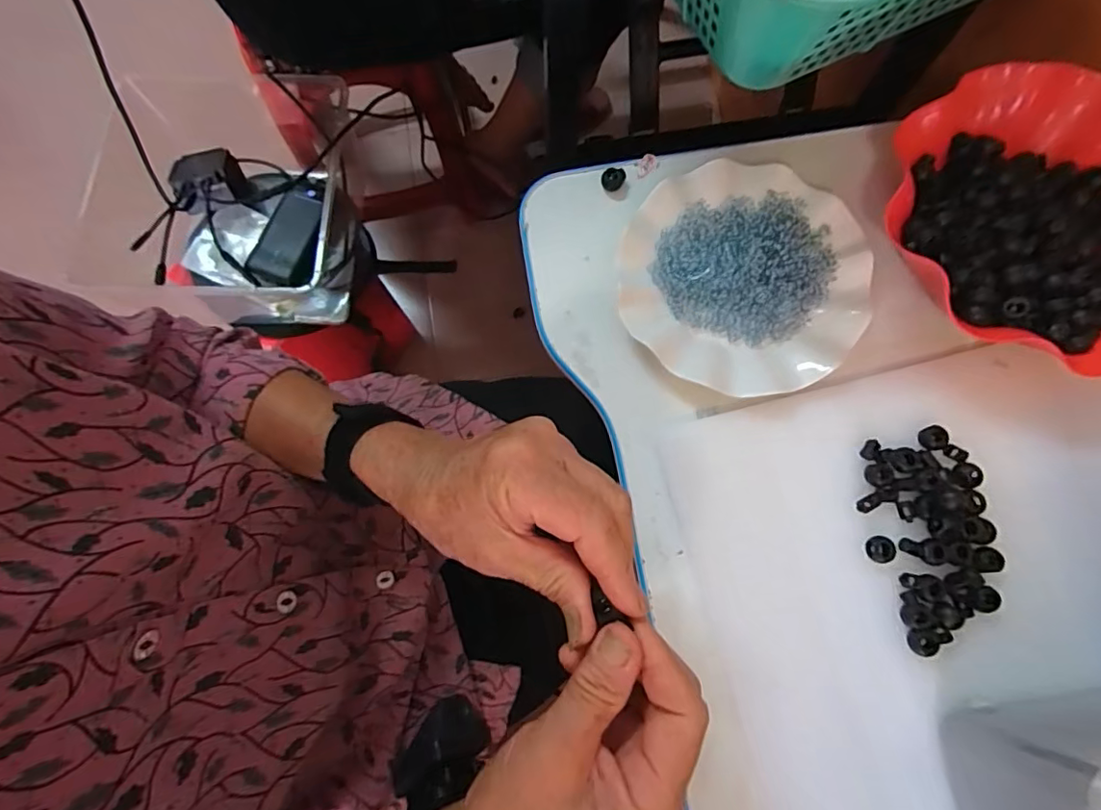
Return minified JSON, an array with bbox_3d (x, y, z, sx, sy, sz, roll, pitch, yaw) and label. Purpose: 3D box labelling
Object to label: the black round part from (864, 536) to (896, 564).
[{"bbox_3d":[0.222,0.097,0.366,0.015,0.010,0.018,0,77,1],"label":"black round part"}]

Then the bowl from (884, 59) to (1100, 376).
[{"bbox_3d":[0.355,-0.133,0.391,0.226,0.044,0.220,0,77,1],"label":"bowl"}]

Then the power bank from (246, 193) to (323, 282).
[{"bbox_3d":[-0.363,-0.238,0.758,0.062,0.024,0.132,24,79,6],"label":"power bank"}]

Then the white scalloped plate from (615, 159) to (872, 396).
[{"bbox_3d":[0.144,-0.097,0.413,0.177,0.024,0.179,0,77,1],"label":"white scalloped plate"}]

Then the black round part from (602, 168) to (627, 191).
[{"bbox_3d":[0.051,-0.184,0.444,0.018,0.012,0.015,9,78,3],"label":"black round part"}]

